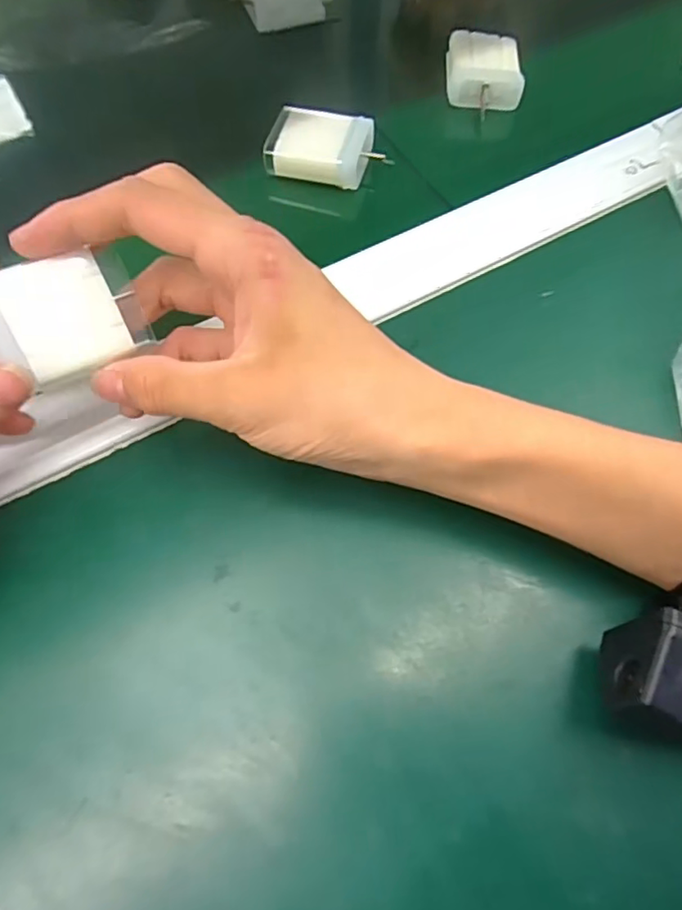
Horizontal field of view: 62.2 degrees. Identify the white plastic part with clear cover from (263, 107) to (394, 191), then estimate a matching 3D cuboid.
[{"bbox_3d":[-0.007,-0.167,0.309,0.059,0.019,0.041,14,67,7],"label":"white plastic part with clear cover"}]

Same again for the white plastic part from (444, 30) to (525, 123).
[{"bbox_3d":[0.085,-0.232,0.342,0.044,0.018,0.053,1,66,1],"label":"white plastic part"}]

